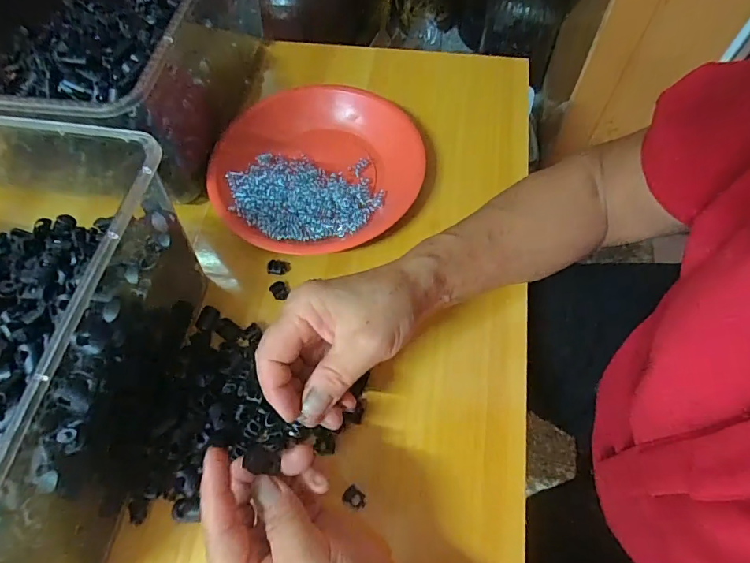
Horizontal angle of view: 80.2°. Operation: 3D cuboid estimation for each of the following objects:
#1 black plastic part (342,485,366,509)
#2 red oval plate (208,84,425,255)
[{"bbox_3d":[-0.014,0.149,0.305,0.015,0.004,0.012,38,72,20],"label":"black plastic part"},{"bbox_3d":[-0.052,-0.105,0.412,0.187,0.029,0.179,-16,63,-4],"label":"red oval plate"}]

